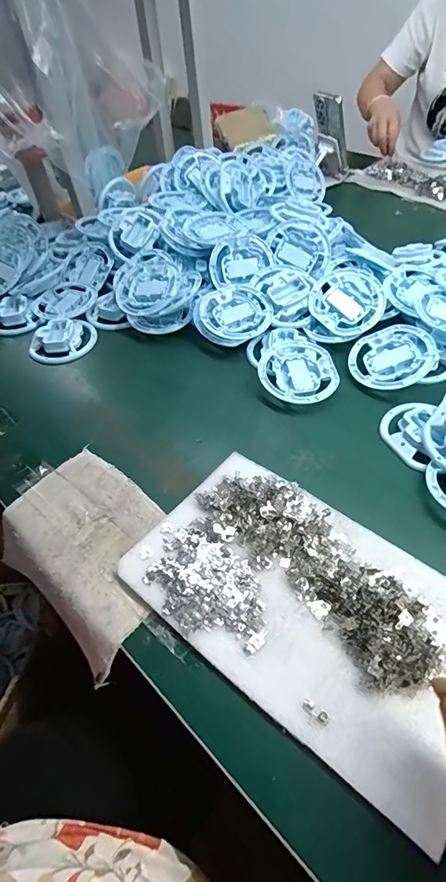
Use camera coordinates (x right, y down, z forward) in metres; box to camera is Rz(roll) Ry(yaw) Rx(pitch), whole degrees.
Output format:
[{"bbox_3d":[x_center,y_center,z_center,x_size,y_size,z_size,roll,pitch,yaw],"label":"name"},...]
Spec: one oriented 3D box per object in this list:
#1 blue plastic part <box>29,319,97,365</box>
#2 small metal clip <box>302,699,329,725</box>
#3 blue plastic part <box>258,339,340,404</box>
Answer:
[{"bbox_3d":[-0.250,-0.156,0.636,0.093,0.022,0.084,-2,51,3],"label":"blue plastic part"},{"bbox_3d":[0.072,0.208,0.314,0.021,0.007,0.008,28,58,24],"label":"small metal clip"},{"bbox_3d":[0.100,-0.097,0.550,0.100,0.015,0.116,-2,51,3],"label":"blue plastic part"}]

